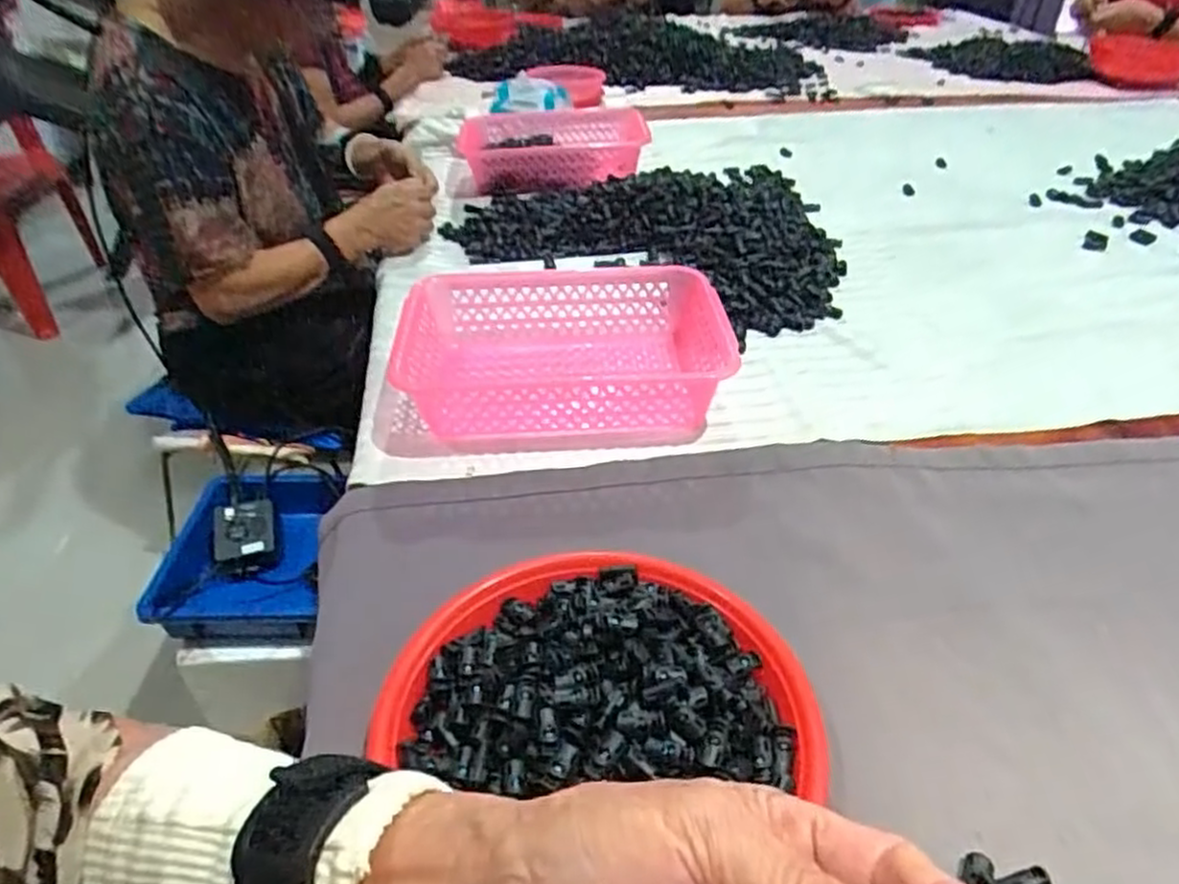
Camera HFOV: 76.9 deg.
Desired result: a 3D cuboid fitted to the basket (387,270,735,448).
[{"bbox_3d":[-0.022,-0.091,0.745,0.312,0.085,0.225,-2,38,0],"label":"basket"}]

